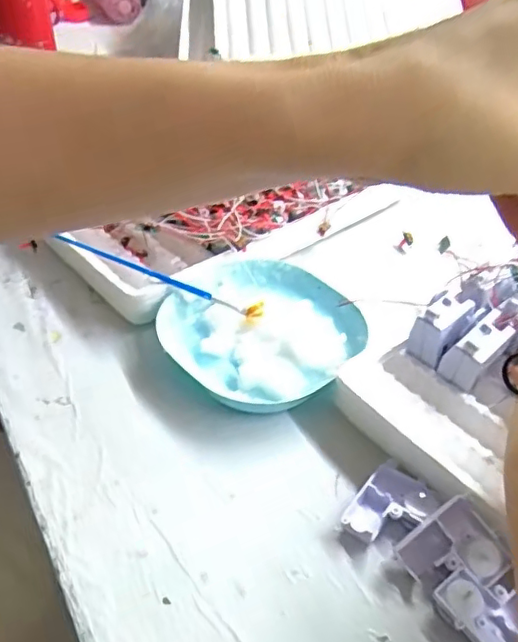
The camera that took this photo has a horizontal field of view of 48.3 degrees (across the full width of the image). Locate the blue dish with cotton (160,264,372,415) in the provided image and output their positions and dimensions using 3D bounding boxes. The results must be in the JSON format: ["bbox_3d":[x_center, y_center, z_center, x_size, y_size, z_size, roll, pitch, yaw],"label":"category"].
[{"bbox_3d":[0.003,0.004,0.413,0.126,0.026,0.125,2,41,-2],"label":"blue dish with cotton"}]

